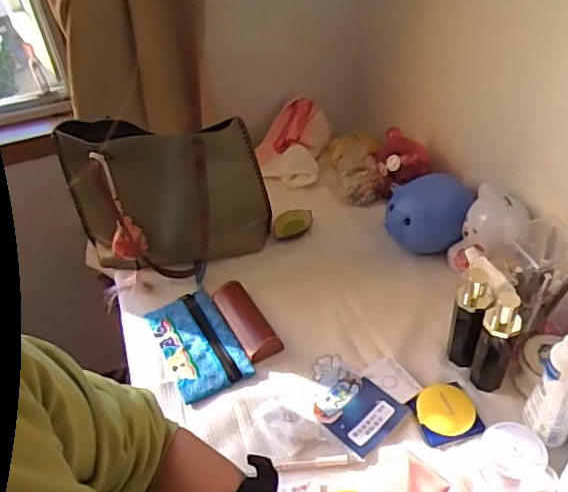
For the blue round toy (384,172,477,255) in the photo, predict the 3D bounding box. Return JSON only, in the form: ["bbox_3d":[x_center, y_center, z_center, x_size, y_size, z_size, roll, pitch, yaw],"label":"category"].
[{"bbox_3d":[0.260,-0.054,1.030,0.142,0.131,0.100,13,46,19],"label":"blue round toy"}]

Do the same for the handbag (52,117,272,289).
[{"bbox_3d":[-0.198,-0.078,0.975,0.336,0.287,0.104,-9,43,-4],"label":"handbag"}]

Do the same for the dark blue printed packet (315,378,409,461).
[{"bbox_3d":[0.114,0.240,0.803,0.098,0.009,0.079,-34,50,-28],"label":"dark blue printed packet"}]

